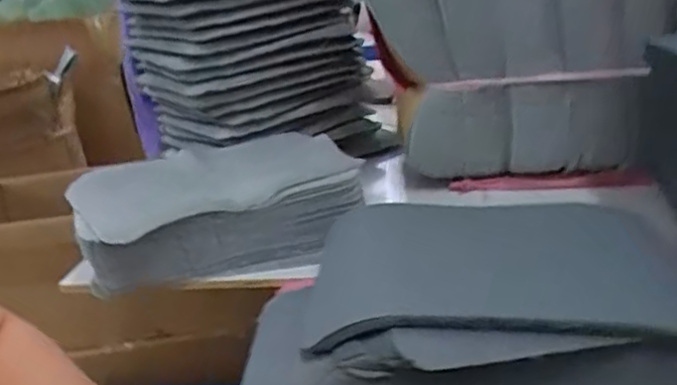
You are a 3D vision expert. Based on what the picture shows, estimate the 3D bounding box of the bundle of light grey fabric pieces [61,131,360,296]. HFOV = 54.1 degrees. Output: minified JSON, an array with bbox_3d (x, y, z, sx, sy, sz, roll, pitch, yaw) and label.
[{"bbox_3d":[-0.113,0.009,0.598,0.236,0.059,0.172,-12,21,-20],"label":"bundle of light grey fabric pieces"}]

